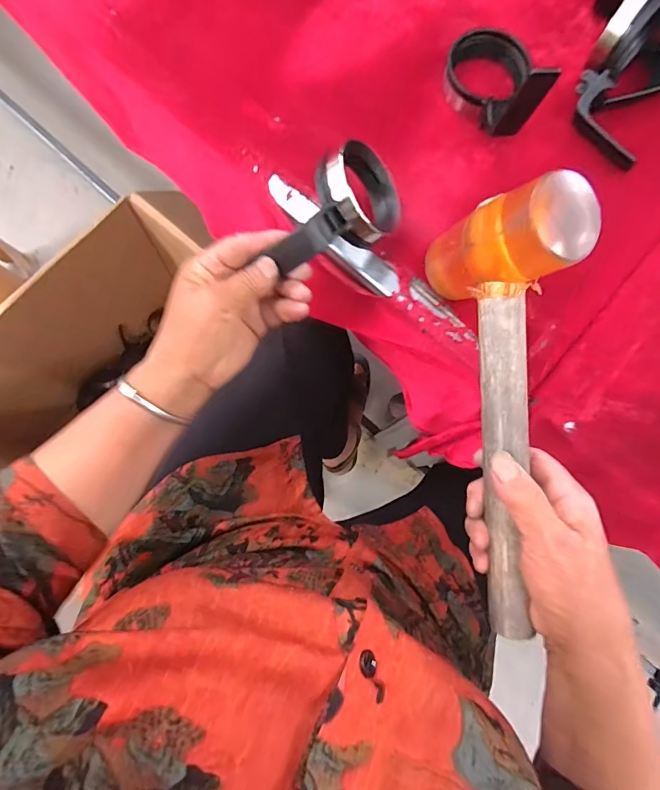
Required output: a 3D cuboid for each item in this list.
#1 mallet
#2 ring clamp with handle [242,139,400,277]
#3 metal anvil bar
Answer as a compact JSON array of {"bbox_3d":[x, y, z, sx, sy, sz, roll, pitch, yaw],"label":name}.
[{"bbox_3d":[0.112,0.014,0.265,0.080,0.069,0.273,1,93,-1],"label":"mallet"},{"bbox_3d":[0.003,-0.135,0.305,0.110,0.036,0.068,-40,121,-34],"label":"ring clamp with handle"},{"bbox_3d":[0.001,-0.130,0.350,0.140,0.010,0.023,44,81,7],"label":"metal anvil bar"}]

